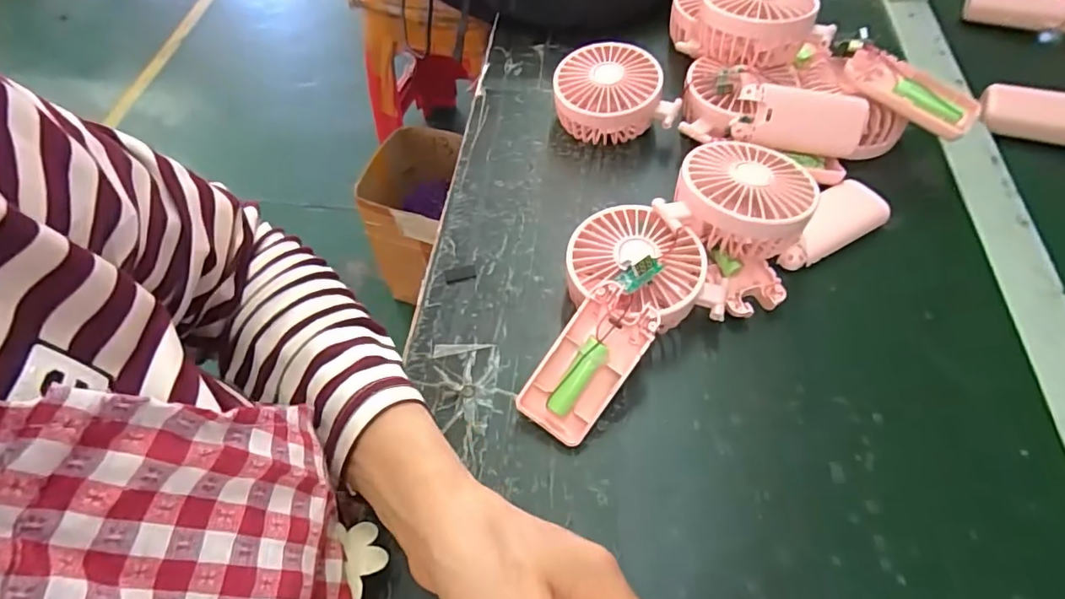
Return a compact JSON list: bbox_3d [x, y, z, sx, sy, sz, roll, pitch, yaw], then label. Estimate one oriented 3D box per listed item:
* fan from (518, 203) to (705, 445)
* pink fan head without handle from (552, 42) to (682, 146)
[{"bbox_3d":[0.045,0.007,0.344,0.080,0.061,0.154,31,64,20],"label":"fan"},{"bbox_3d":[0.069,-0.174,0.467,0.096,0.050,0.078,-3,58,1],"label":"pink fan head without handle"}]

